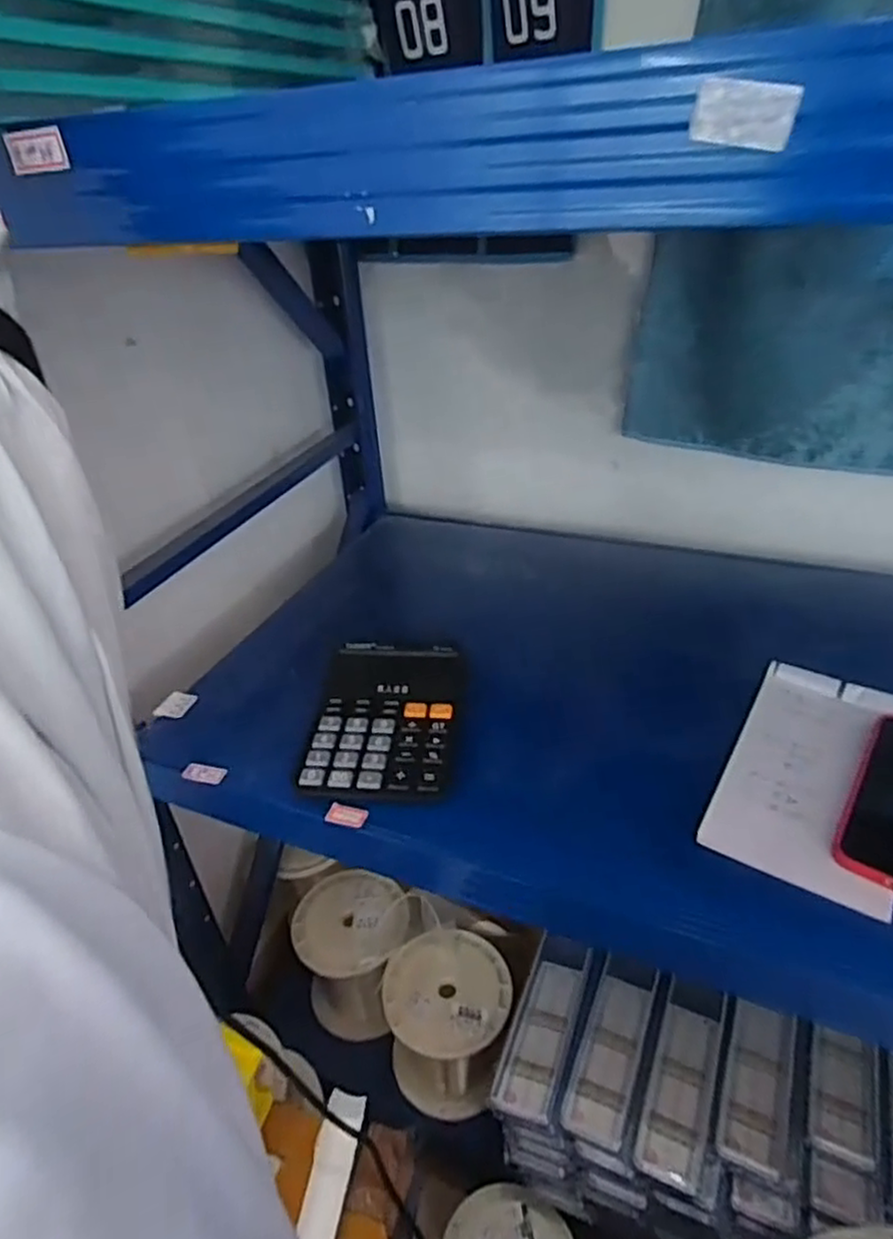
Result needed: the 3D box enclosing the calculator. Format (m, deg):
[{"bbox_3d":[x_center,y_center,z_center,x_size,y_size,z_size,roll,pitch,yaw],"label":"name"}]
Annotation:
[{"bbox_3d":[-0.049,0.081,0.561,0.112,0.043,0.147,1,34,8],"label":"calculator"}]

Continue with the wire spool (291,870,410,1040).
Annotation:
[{"bbox_3d":[-0.109,0.413,0.849,0.122,0.172,0.127,-3,34,2],"label":"wire spool"}]

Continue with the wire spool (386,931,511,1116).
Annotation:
[{"bbox_3d":[0.004,0.446,0.772,0.128,0.155,0.124,-3,34,2],"label":"wire spool"}]

